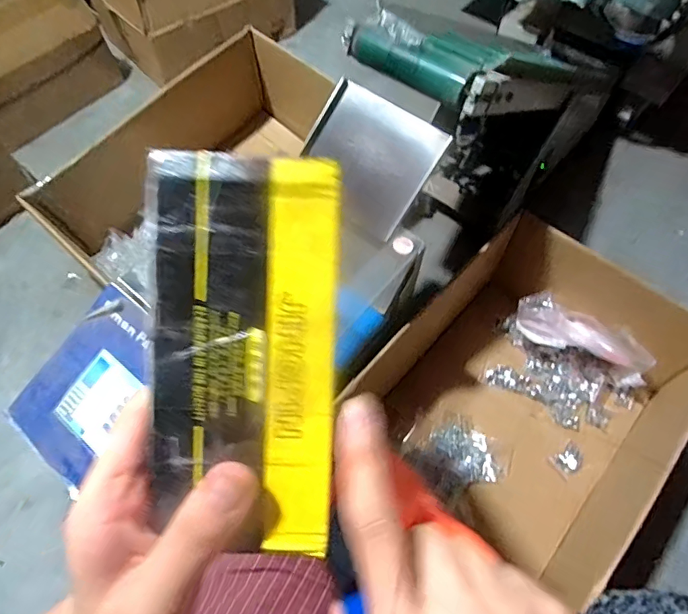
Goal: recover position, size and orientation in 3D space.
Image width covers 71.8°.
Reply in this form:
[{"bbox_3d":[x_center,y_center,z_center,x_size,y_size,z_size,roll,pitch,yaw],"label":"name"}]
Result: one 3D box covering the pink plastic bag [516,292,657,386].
[{"bbox_3d":[0.422,0.056,0.847,0.237,0.079,0.056,29,64,16],"label":"pink plastic bag"}]

